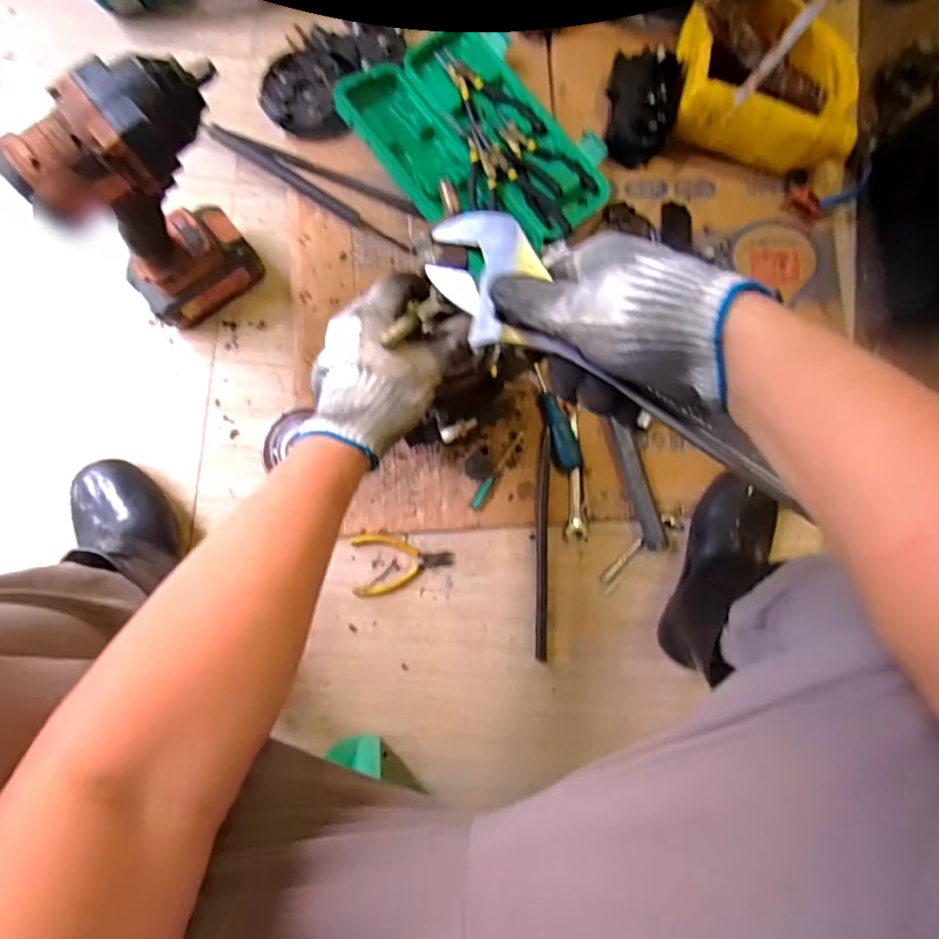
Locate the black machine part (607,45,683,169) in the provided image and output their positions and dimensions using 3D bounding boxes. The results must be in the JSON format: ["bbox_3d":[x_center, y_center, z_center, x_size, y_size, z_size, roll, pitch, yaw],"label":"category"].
[{"bbox_3d":[0.203,-0.433,0.692,0.075,0.057,0.117,6,85,-4],"label":"black machine part"}]

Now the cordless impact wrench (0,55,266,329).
[{"bbox_3d":[-0.277,-0.244,0.549,0.073,0.276,0.176,45,86,0],"label":"cordless impact wrench"}]

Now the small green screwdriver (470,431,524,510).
[{"bbox_3d":[0.032,0.000,0.676,0.011,0.017,0.106,33,86,-1],"label":"small green screwdriver"}]

